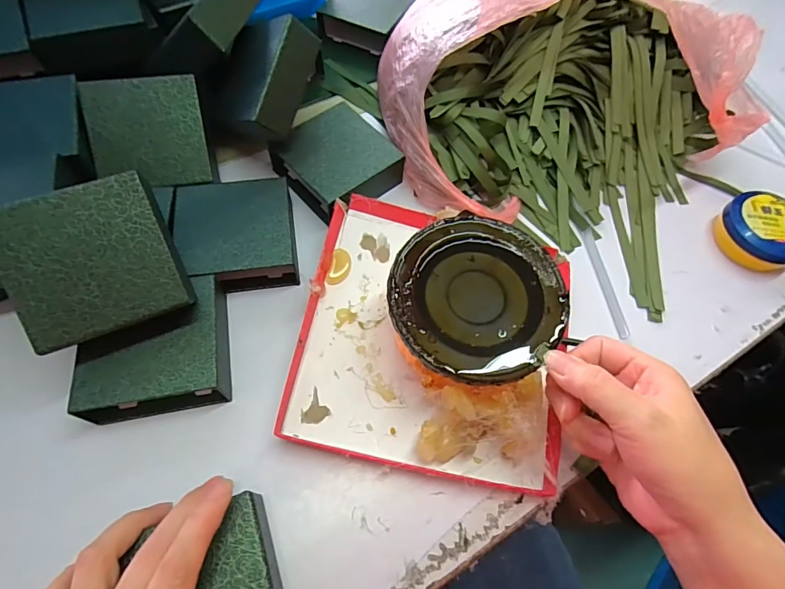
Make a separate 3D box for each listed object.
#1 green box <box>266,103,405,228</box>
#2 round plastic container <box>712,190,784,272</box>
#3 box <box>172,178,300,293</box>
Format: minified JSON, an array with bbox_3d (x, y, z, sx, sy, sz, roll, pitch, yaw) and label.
[{"bbox_3d":[-0.050,-0.119,0.415,0.092,0.040,0.102,-37,70,-20],"label":"green box"},{"bbox_3d":[0.335,-0.057,0.402,0.065,0.033,0.070,2,62,-3],"label":"round plastic container"},{"bbox_3d":[-0.129,-0.048,0.370,0.092,0.040,0.094,-8,63,-8],"label":"box"}]

